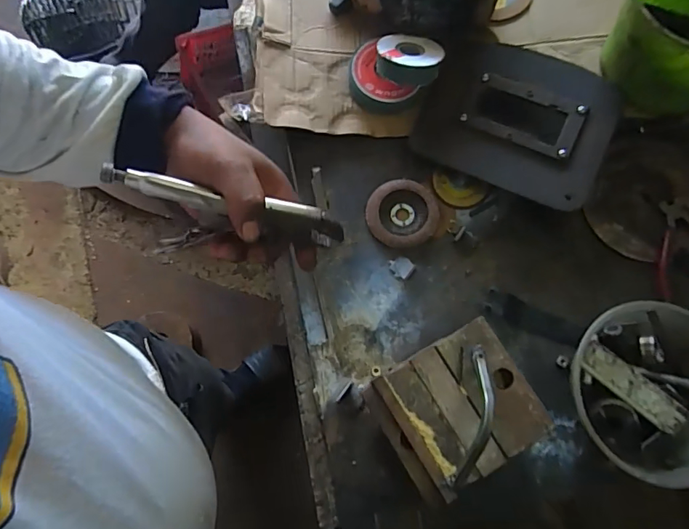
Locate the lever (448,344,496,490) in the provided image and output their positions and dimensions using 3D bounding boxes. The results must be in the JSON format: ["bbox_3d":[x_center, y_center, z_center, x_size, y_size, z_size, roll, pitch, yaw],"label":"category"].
[{"bbox_3d":[0.124,0.144,0.457,0.020,0.046,0.133,16,78,3],"label":"lever"}]

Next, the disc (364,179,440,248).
[{"bbox_3d":[0.071,-0.062,0.582,0.087,0.012,0.081,0,77,0],"label":"disc"}]

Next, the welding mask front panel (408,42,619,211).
[{"bbox_3d":[0.207,-0.179,0.586,0.216,0.025,0.183,24,78,5],"label":"welding mask front panel"}]

